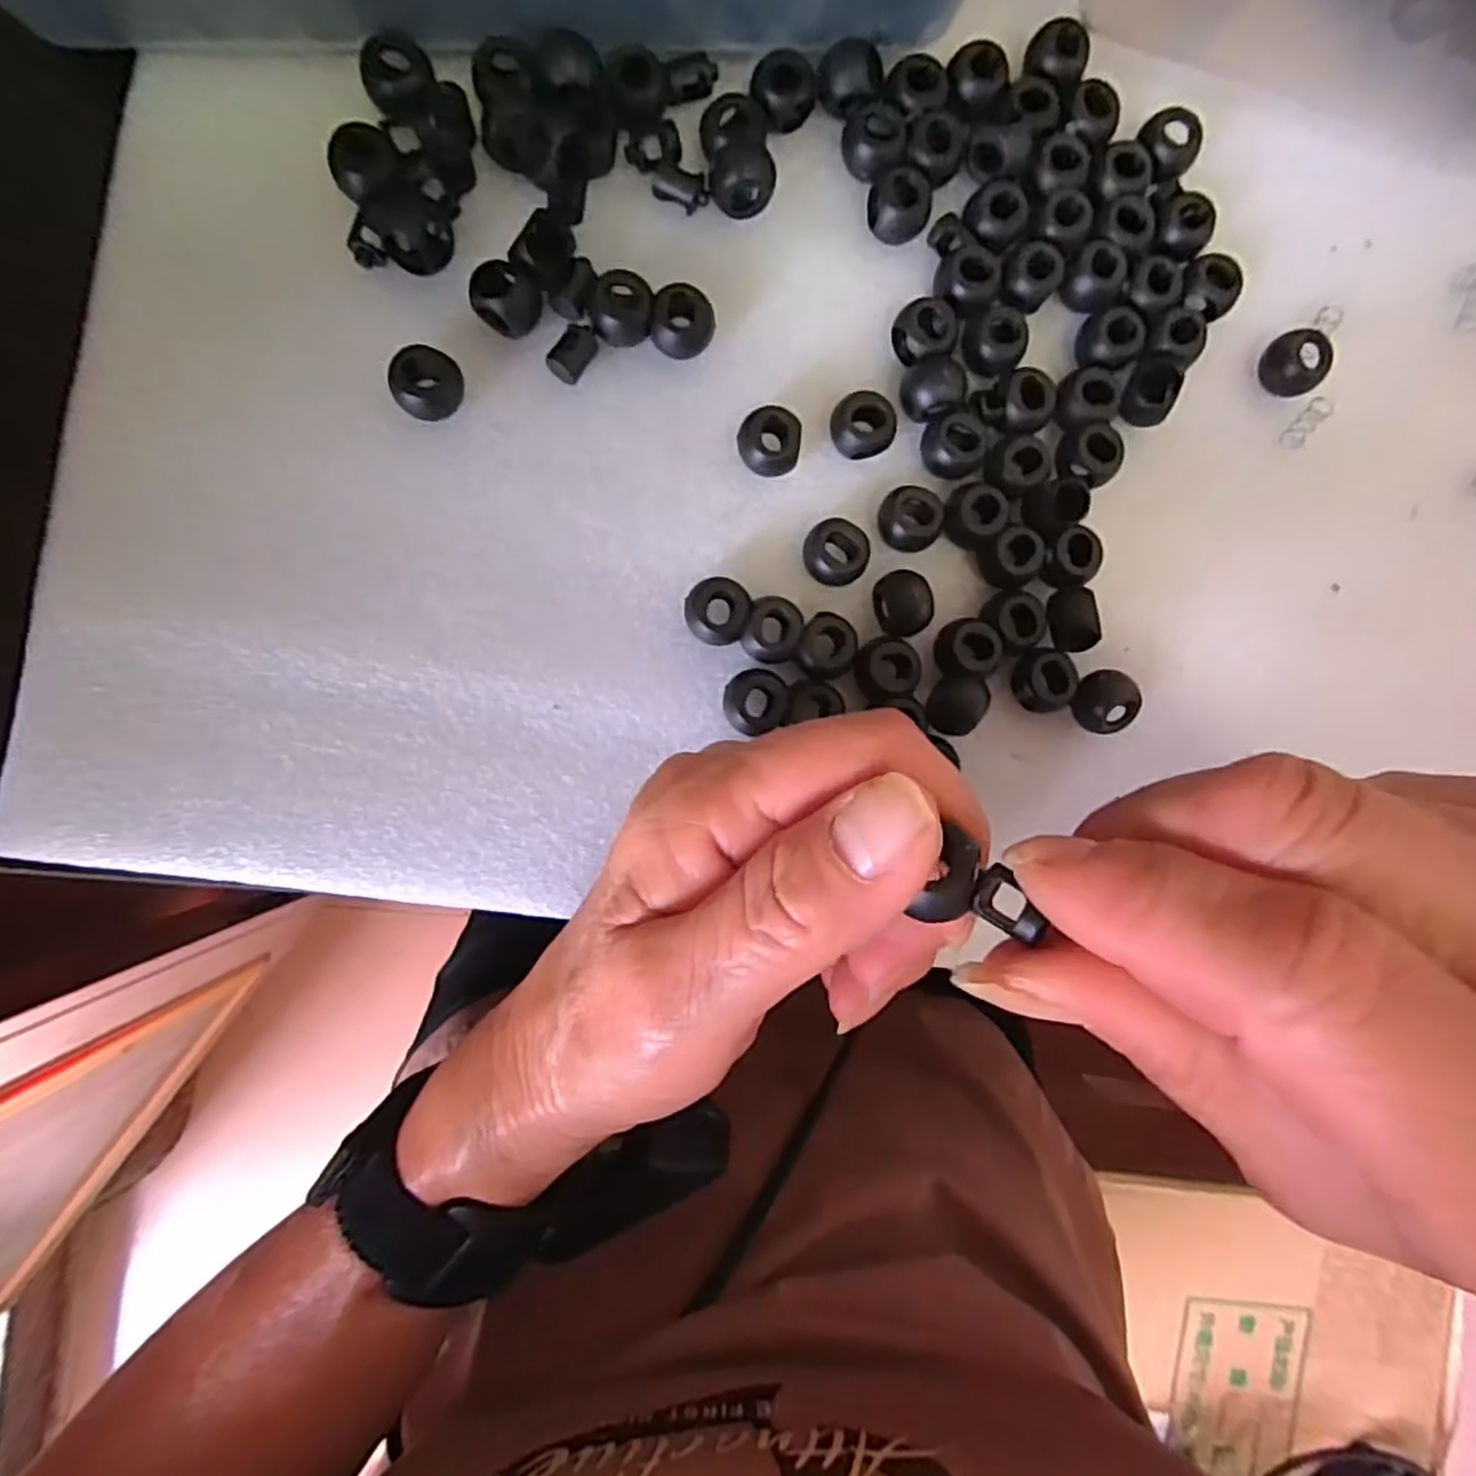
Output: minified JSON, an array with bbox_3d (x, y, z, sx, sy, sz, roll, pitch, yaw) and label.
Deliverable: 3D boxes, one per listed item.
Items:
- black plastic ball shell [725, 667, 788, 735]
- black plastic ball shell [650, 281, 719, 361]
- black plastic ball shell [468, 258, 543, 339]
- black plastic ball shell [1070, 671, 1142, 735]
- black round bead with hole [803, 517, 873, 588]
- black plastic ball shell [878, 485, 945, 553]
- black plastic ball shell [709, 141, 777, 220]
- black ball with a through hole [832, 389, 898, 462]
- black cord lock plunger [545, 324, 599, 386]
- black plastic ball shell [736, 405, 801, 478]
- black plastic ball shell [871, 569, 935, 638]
[{"bbox_3d":[0.005,-0.011,0.220,0.017,0.016,0.017,0,91,-6],"label":"black plastic ball shell"},{"bbox_3d":[-0.016,-0.120,0.224,0.018,0.014,0.017,0,91,-6],"label":"black plastic ball shell"},{"bbox_3d":[-0.065,-0.124,0.217,0.017,0.015,0.016,0,91,-6],"label":"black plastic ball shell"},{"bbox_3d":[0.110,-0.011,0.232,0.018,0.016,0.018,0,91,-6],"label":"black plastic ball shell"},{"bbox_3d":[0.028,-0.053,0.224,0.018,0.014,0.018,0,91,-6],"label":"black round bead with hole"},{"bbox_3d":[0.050,-0.064,0.227,0.017,0.013,0.018,0,91,-6],"label":"black plastic ball shell"},{"bbox_3d":[0.001,-0.164,0.227,0.019,0.015,0.017,-3,91,-6],"label":"black plastic ball shell"},{"bbox_3d":[0.036,-0.090,0.226,0.018,0.017,0.017,0,91,-6],"label":"black ball with a through hole"},{"bbox_3d":[-0.048,-0.111,0.222,0.010,0.010,0.015,38,87,-5],"label":"black cord lock plunger"},{"bbox_3d":[0.009,-0.085,0.225,0.017,0.016,0.017,0,91,-6],"label":"black plastic ball shell"},{"bbox_3d":[0.047,-0.039,0.227,0.016,0.016,0.018,-14,92,-5],"label":"black plastic ball shell"}]

